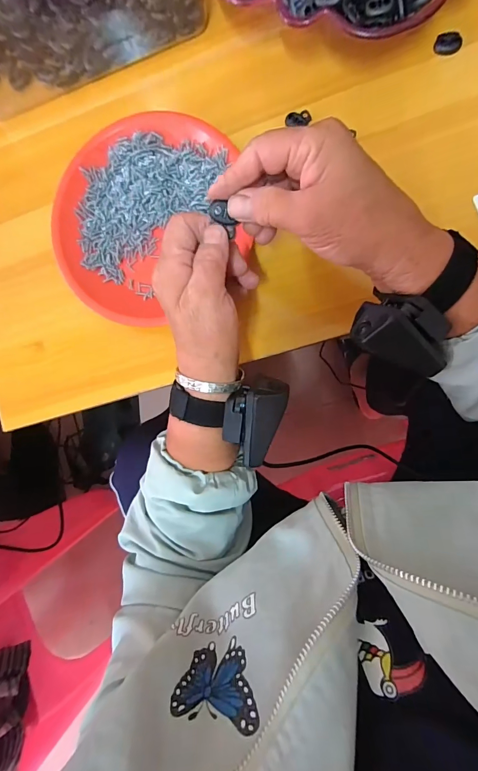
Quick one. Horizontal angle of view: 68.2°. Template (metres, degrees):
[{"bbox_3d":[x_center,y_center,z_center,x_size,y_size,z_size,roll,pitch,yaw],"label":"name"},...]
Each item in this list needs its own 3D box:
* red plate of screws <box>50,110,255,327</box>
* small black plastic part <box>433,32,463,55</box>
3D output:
[{"bbox_3d":[-0.088,-0.163,0.340,0.186,0.035,0.186,0,92,7],"label":"red plate of screws"},{"bbox_3d":[0.185,-0.303,0.312,0.022,0.004,0.017,11,94,6],"label":"small black plastic part"}]

